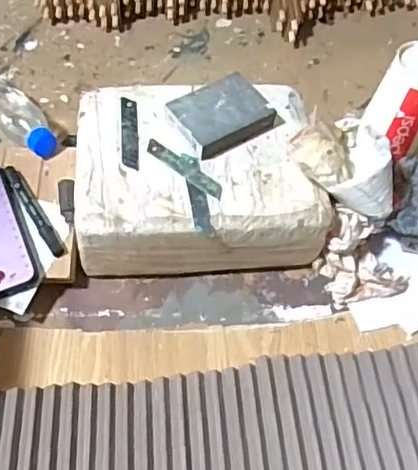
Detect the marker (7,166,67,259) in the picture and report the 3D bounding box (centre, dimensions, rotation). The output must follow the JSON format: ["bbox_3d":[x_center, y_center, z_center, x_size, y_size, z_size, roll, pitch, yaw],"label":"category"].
[{"bbox_3d":[-0.189,-0.026,0.638,0.017,0.017,0.128,-30,68,-15],"label":"marker"}]

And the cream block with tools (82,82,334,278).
[{"bbox_3d":[-0.009,-0.063,0.663,0.256,0.103,0.207,-2,64,-2],"label":"cream block with tools"}]

